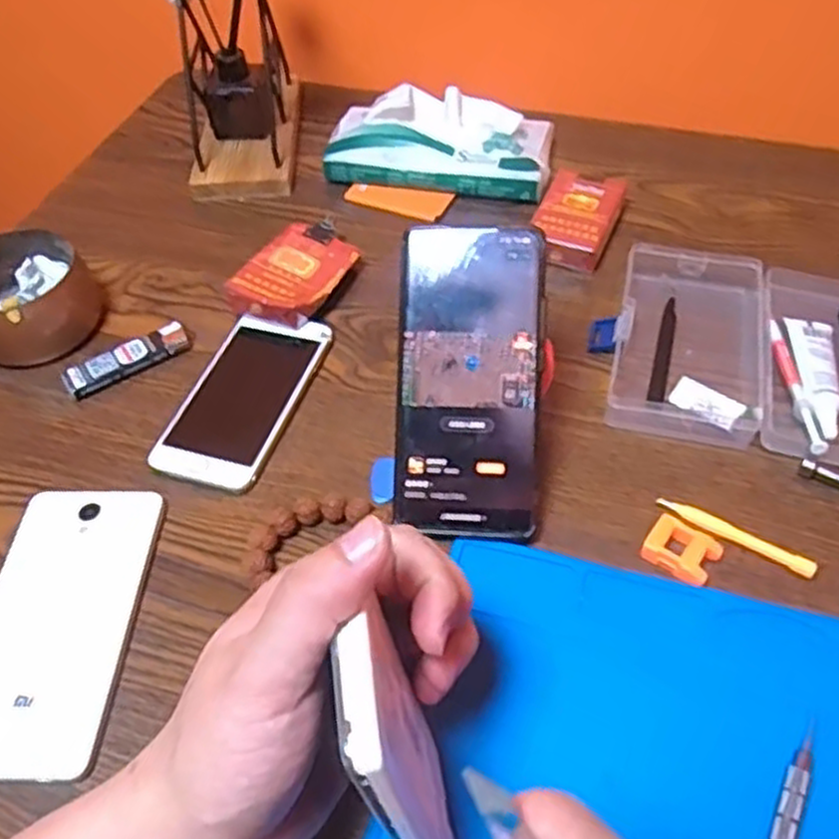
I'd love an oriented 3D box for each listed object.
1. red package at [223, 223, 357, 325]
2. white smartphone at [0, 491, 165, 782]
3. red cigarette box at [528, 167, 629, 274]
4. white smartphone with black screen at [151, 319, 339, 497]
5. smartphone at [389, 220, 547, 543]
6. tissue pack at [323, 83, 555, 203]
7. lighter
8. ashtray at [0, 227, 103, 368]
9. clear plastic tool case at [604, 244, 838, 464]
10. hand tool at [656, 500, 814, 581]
[{"bbox_3d":[-0.084,-0.100,0.549,0.062,0.028,0.089,18,53,17],"label":"red package"},{"bbox_3d":[-0.181,0.101,0.396,0.076,0.011,0.147,0,50,3],"label":"white smartphone"},{"bbox_3d":[0.113,-0.142,0.577,0.054,0.026,0.090,18,54,17],"label":"red cigarette box"},{"bbox_3d":[-0.109,-0.015,0.490,0.068,0.011,0.129,13,52,13],"label":"white smartphone with black screen"},{"bbox_3d":[0.027,-0.020,0.416,0.074,0.007,0.162,1,90,4],"label":"smartphone"},{"bbox_3d":[0.016,-0.217,0.628,0.177,0.051,0.087,9,51,10],"label":"tissue pack"},{"bbox_3d":[-0.189,-0.039,0.513,0.080,0.015,0.022,-28,54,-19],"label":"lighter"},{"bbox_3d":[-0.264,-0.082,0.529,0.085,0.048,0.080,-29,54,-20],"label":"ashtray"},{"bbox_3d":[0.214,-0.045,0.493,0.174,0.022,0.155,10,51,11],"label":"clear plastic tool case"},{"bbox_3d":[0.165,0.062,0.416,0.081,0.008,0.011,22,55,20],"label":"hand tool"}]

